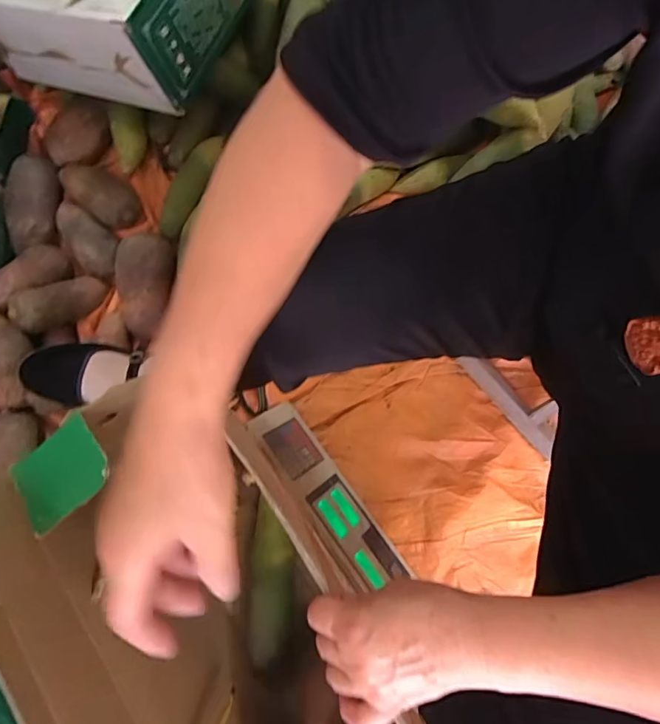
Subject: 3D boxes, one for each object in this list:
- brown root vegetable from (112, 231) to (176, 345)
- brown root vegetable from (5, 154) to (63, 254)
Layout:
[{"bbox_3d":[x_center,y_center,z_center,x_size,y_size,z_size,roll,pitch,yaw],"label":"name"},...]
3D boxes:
[{"bbox_3d":[-0.288,-0.115,0.704,0.074,0.055,0.163,6,93,1],"label":"brown root vegetable"},{"bbox_3d":[-0.475,-0.259,0.732,0.077,0.055,0.158,-6,79,-2],"label":"brown root vegetable"}]

